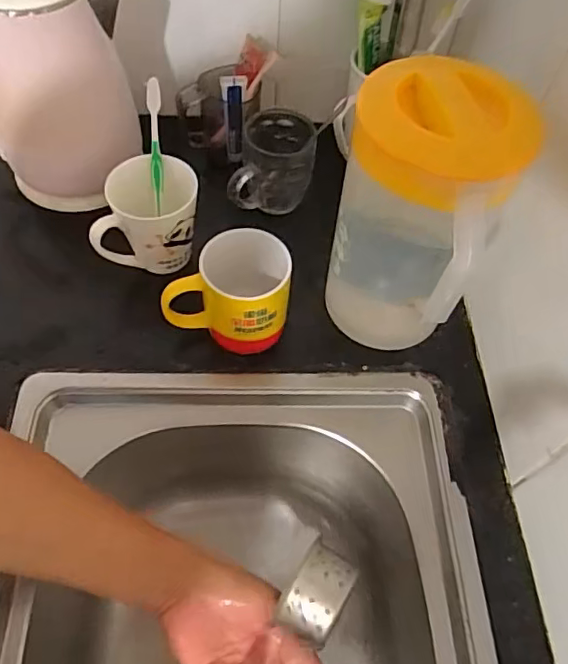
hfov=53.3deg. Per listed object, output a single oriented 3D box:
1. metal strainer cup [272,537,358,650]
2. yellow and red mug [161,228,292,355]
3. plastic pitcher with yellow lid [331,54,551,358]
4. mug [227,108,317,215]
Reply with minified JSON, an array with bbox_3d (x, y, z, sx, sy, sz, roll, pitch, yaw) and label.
[{"bbox_3d":[0.023,0.190,0.410,0.039,0.045,0.055,26,60,12],"label":"metal strainer cup"},{"bbox_3d":[-0.052,-0.035,0.528,0.109,0.093,0.078,2,58,-3],"label":"yellow and red mug"},{"bbox_3d":[0.104,-0.089,0.483,0.116,0.247,0.106,15,58,6],"label":"plastic pitcher with yellow lid"},{"bbox_3d":[-0.016,-0.188,0.627,0.090,0.083,0.080,-5,58,-7],"label":"mug"}]

